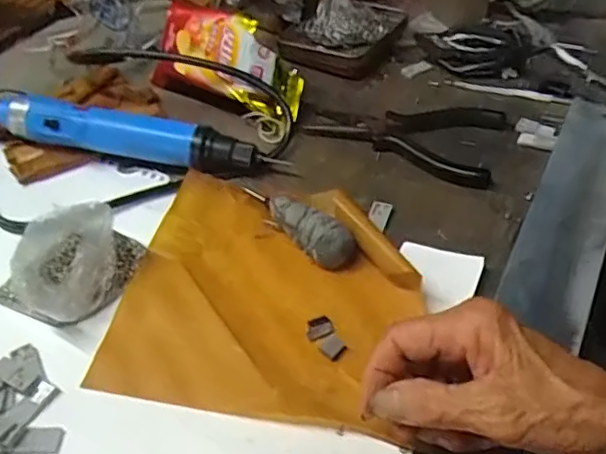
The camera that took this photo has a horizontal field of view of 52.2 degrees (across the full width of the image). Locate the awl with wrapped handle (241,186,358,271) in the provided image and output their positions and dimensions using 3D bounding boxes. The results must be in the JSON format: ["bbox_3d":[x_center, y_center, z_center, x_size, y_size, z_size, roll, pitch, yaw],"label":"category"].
[{"bbox_3d":[-0.009,-0.007,0.413,0.026,0.027,0.107,-35,51,-28],"label":"awl with wrapped handle"}]

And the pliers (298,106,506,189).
[{"bbox_3d":[0.078,-0.078,0.498,0.151,0.012,0.090,13,46,18],"label":"pliers"}]

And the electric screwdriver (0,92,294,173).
[{"bbox_3d":[-0.133,-0.069,0.481,0.225,0.045,0.032,8,45,13],"label":"electric screwdriver"}]

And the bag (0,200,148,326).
[{"bbox_3d":[-0.149,0.022,0.393,0.068,0.035,0.085,23,50,27],"label":"bag"}]

